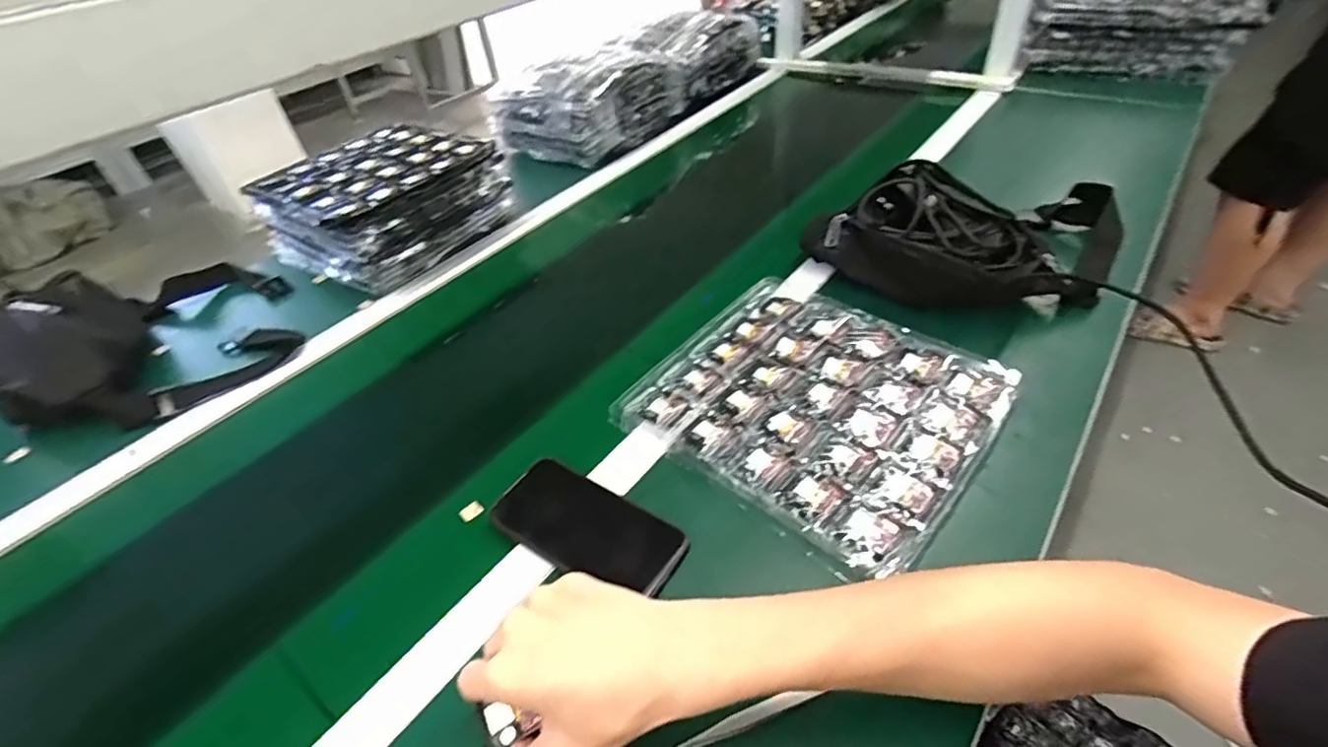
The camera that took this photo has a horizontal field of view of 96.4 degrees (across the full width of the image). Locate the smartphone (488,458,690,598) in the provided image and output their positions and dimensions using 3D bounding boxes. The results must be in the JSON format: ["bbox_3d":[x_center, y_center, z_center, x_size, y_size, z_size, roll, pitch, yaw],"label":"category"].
[{"bbox_3d":[-0.064,0.127,0.488,0.157,0.012,0.075,26,58,23],"label":"smartphone"}]

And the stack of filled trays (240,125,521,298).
[{"bbox_3d":[-0.420,-0.260,0.890,0.273,0.112,0.274,23,50,29],"label":"stack of filled trays"}]

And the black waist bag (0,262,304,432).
[{"bbox_3d":[-0.631,-0.061,0.727,0.282,0.111,0.312,-32,47,-25],"label":"black waist bag"}]

